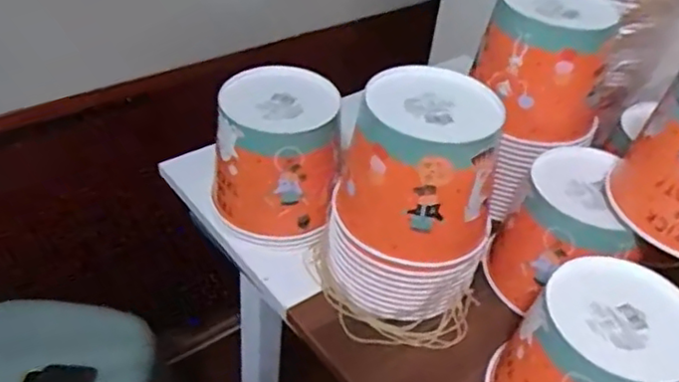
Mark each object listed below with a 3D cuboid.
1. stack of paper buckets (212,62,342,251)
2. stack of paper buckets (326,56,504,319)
[{"bbox_3d":[-0.068,-0.039,0.709,0.125,0.145,0.122,2,41,-5],"label":"stack of paper buckets"},{"bbox_3d":[0.070,0.006,0.635,0.147,0.201,0.141,9,41,4],"label":"stack of paper buckets"}]

